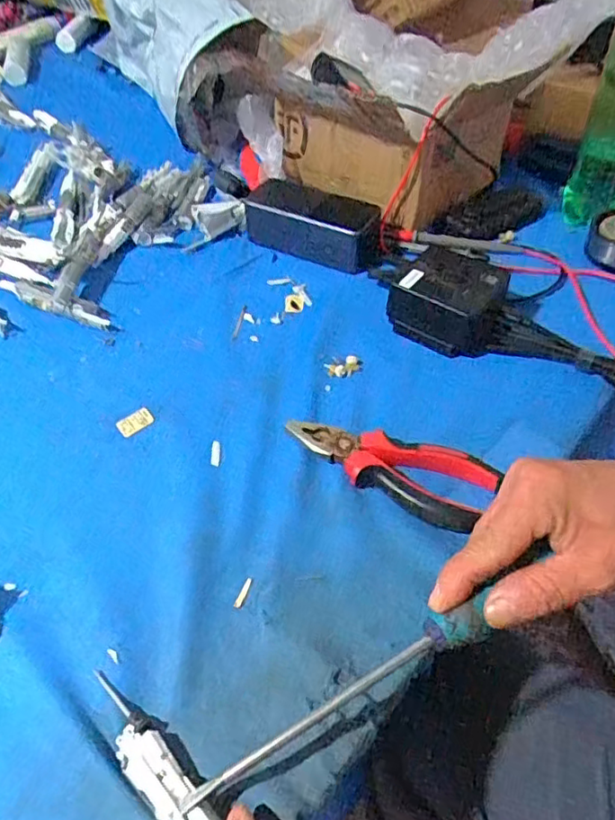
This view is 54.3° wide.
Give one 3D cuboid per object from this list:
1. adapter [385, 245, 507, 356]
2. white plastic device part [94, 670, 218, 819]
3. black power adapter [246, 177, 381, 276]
[{"bbox_3d":[0.122,-0.095,0.508,0.083,0.050,0.076,24,53,21],"label":"adapter"},{"bbox_3d":[-0.079,0.171,0.297,0.024,0.013,0.105,-34,48,-25],"label":"white plastic device part"},{"bbox_3d":[0.004,-0.187,0.597,0.150,0.052,0.049,24,53,21],"label":"black power adapter"}]

